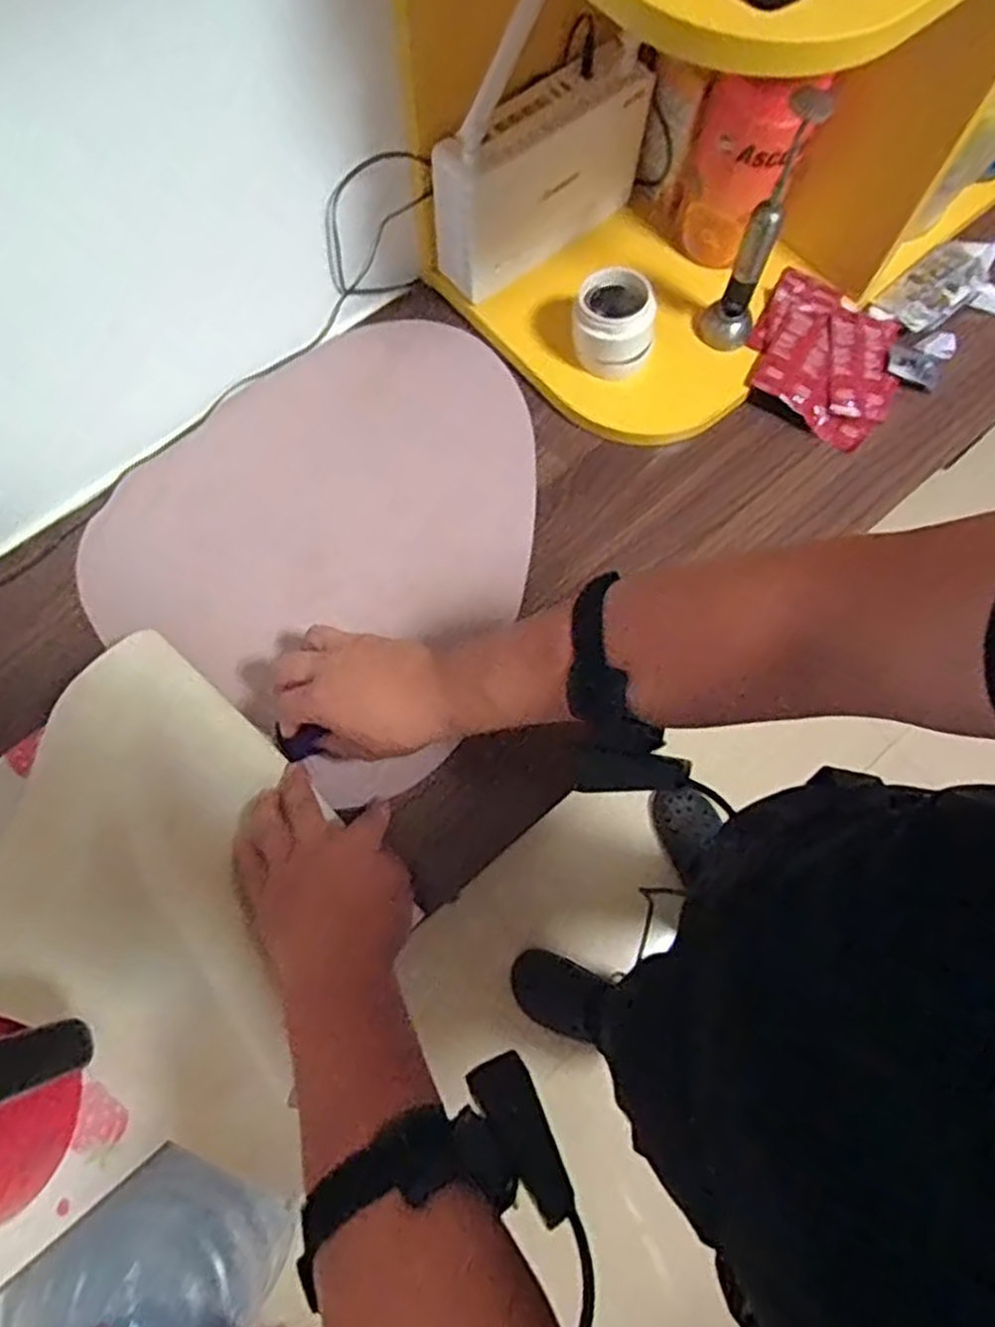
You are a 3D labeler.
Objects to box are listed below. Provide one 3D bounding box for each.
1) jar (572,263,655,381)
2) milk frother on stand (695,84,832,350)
[{"bbox_3d":[0.098,-0.289,0.656,0.066,0.060,0.064,0,72,-1],"label":"jar"},{"bbox_3d":[0.204,-0.329,0.598,0.043,0.194,0.036,23,73,6],"label":"milk frother on stand"}]

